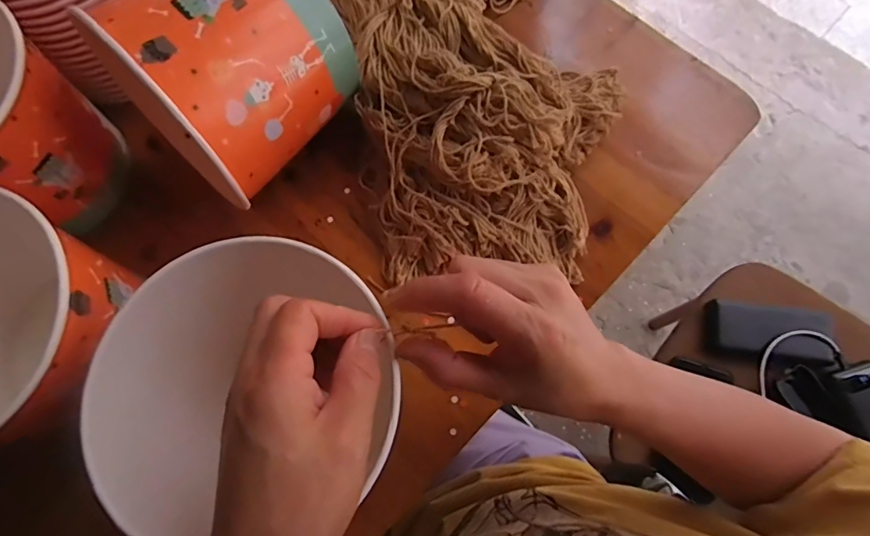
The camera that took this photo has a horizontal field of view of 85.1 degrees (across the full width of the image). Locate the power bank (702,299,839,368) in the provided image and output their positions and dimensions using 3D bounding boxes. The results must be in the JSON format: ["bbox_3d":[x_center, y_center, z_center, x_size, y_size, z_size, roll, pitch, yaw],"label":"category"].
[{"bbox_3d":[0.454,0.087,0.637,0.171,0.026,0.079,6,74,4],"label":"power bank"}]

